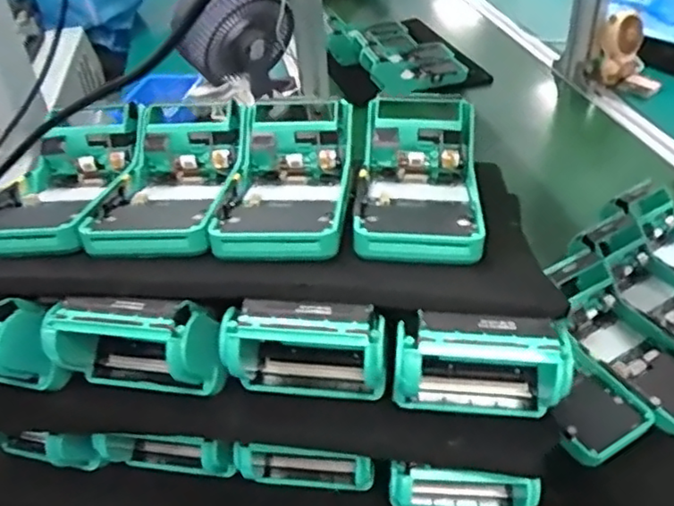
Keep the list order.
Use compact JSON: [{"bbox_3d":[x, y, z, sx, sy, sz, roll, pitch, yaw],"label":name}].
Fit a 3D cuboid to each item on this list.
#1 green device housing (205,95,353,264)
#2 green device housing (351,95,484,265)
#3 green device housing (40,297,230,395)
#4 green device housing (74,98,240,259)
[{"bbox_3d":[-0.032,-0.045,0.416,0.074,0.040,0.158,0,33,6],"label":"green device housing"},{"bbox_3d":[0.051,-0.046,0.410,0.076,0.046,0.162,1,33,8],"label":"green device housing"},{"bbox_3d":[-0.101,0.049,0.321,0.079,0.059,0.032,6,34,15],"label":"green device housing"},{"bbox_3d":[-0.107,-0.045,0.423,0.075,0.043,0.155,-2,33,3],"label":"green device housing"}]

